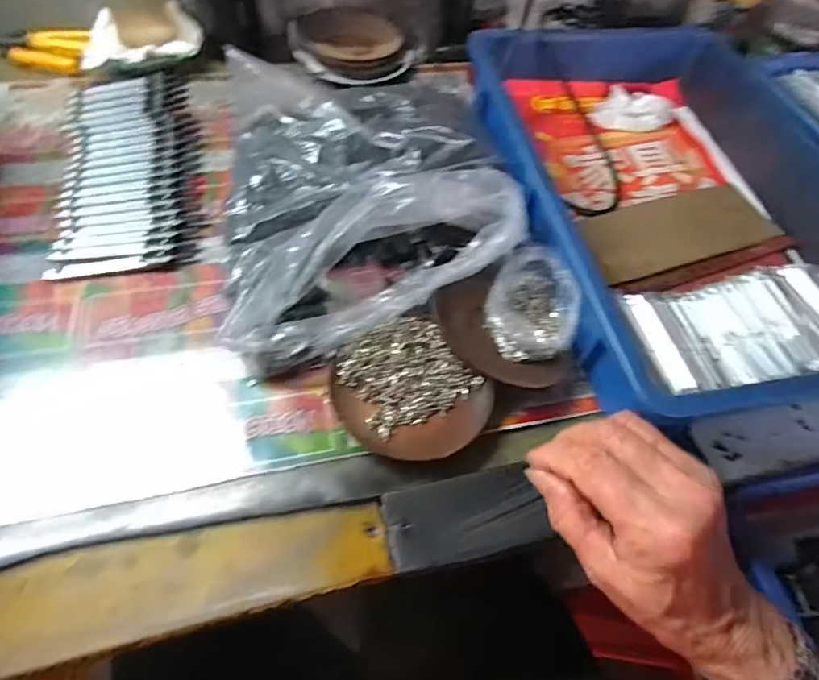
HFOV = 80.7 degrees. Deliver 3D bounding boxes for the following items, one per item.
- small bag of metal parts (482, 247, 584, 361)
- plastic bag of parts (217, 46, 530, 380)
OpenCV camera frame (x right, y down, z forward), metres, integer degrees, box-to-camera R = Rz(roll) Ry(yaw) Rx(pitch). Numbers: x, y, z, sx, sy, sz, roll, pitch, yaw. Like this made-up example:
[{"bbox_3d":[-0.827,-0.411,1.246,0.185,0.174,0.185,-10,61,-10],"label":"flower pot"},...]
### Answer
[{"bbox_3d":[0.096,-0.026,0.372,0.067,0.039,0.089,12,59,4],"label":"small bag of metal parts"},{"bbox_3d":[-0.038,-0.131,0.416,0.242,0.060,0.305,-8,60,-8],"label":"plastic bag of parts"}]

